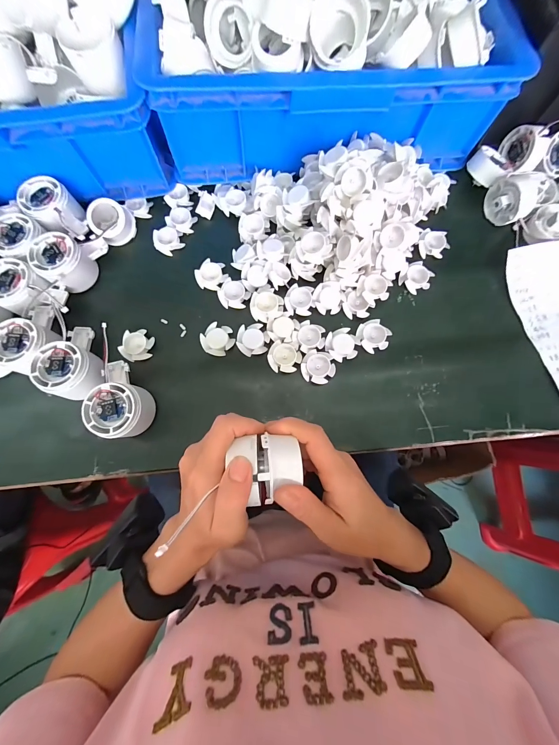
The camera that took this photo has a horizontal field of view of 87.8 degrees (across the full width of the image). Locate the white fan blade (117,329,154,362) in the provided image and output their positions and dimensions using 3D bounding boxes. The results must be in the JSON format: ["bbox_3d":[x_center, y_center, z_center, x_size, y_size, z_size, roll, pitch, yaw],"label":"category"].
[{"bbox_3d":[-0.178,-0.034,0.364,0.036,0.011,0.040,11,78,3],"label":"white fan blade"}]

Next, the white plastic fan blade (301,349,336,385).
[{"bbox_3d":[0.047,-0.006,0.351,0.039,0.008,0.038,20,79,4],"label":"white plastic fan blade"}]

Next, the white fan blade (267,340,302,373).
[{"bbox_3d":[0.005,-0.018,0.355,0.039,0.006,0.036,24,79,5],"label":"white fan blade"}]

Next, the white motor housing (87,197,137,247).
[{"bbox_3d":[-0.225,-0.203,0.389,0.044,0.034,0.052,37,81,8],"label":"white motor housing"}]

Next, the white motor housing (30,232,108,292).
[{"bbox_3d":[-0.266,-0.145,0.369,0.057,0.045,0.080,24,77,7],"label":"white motor housing"}]

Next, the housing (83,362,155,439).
[{"bbox_3d":[-0.179,0.031,0.323,0.056,0.048,0.087,-23,76,-5],"label":"housing"}]

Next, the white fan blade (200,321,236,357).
[{"bbox_3d":[-0.077,-0.041,0.363,0.039,0.007,0.040,0,78,0],"label":"white fan blade"}]

